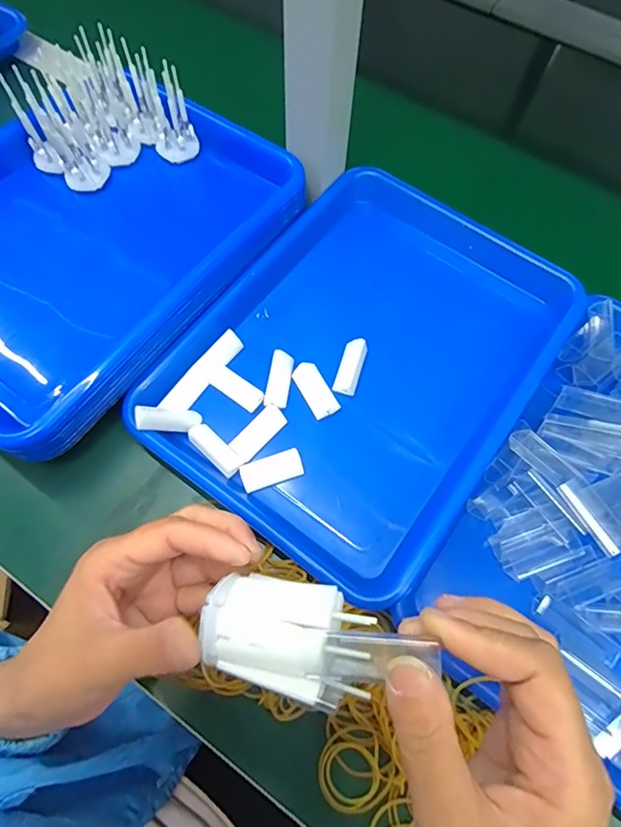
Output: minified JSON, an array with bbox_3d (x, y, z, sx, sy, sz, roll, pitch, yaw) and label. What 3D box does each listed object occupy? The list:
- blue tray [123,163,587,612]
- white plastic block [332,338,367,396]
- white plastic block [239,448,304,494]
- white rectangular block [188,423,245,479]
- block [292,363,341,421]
[{"bbox_3d":[0.047,-0.050,0.392,0.244,0.028,0.326,35,70,12],"label":"blue tray"},{"bbox_3d":[0.033,-0.038,0.393,0.019,0.013,0.046,17,67,5],"label":"white plastic block"},{"bbox_3d":[-0.029,0.043,0.364,0.046,0.006,0.021,-19,68,-10],"label":"white plastic block"},{"bbox_3d":[-0.072,0.027,0.366,0.046,0.007,0.018,44,76,2],"label":"white rectangular block"},{"bbox_3d":[0.004,-0.019,0.386,0.022,0.009,0.045,-28,70,-13],"label":"block"}]

